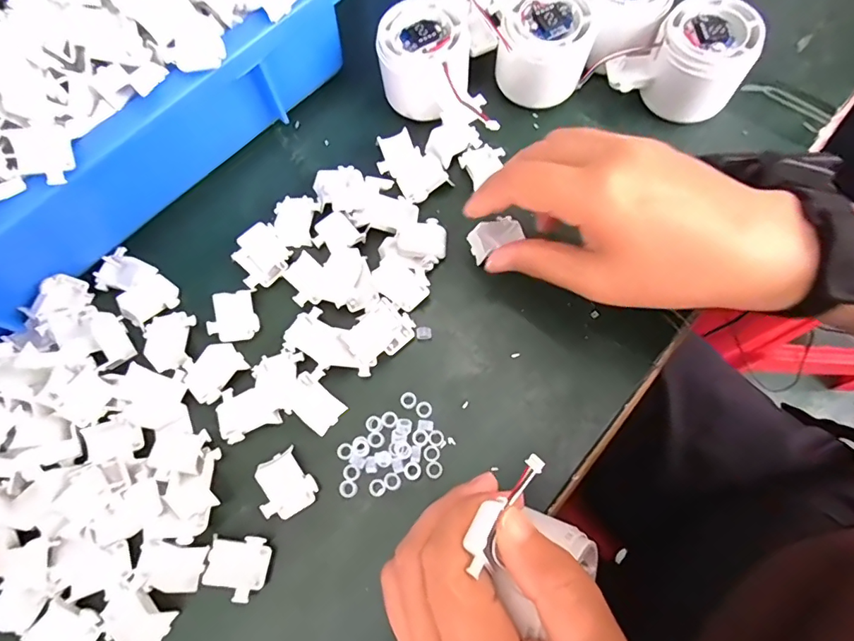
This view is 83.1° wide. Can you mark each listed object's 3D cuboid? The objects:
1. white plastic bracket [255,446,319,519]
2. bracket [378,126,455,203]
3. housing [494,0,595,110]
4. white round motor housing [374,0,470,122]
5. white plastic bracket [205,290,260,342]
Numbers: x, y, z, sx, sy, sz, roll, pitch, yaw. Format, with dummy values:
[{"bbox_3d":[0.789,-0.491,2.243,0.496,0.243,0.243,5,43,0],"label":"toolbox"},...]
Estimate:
[{"bbox_3d":[-0.077,0.088,0.258,0.028,0.011,0.032,-30,75,-9],"label":"white plastic bracket"},{"bbox_3d":[-0.010,-0.103,0.318,0.034,0.010,0.049,-39,77,-11],"label":"bracket"},{"bbox_3d":[0.075,-0.179,0.319,0.055,0.052,0.056,0,73,0],"label":"housing"},{"bbox_3d":[-0.002,-0.169,0.318,0.058,0.041,0.061,0,73,0],"label":"white round motor housing"},{"bbox_3d":[-0.118,-0.004,0.290,0.028,0.006,0.030,-8,73,-2],"label":"white plastic bracket"}]

